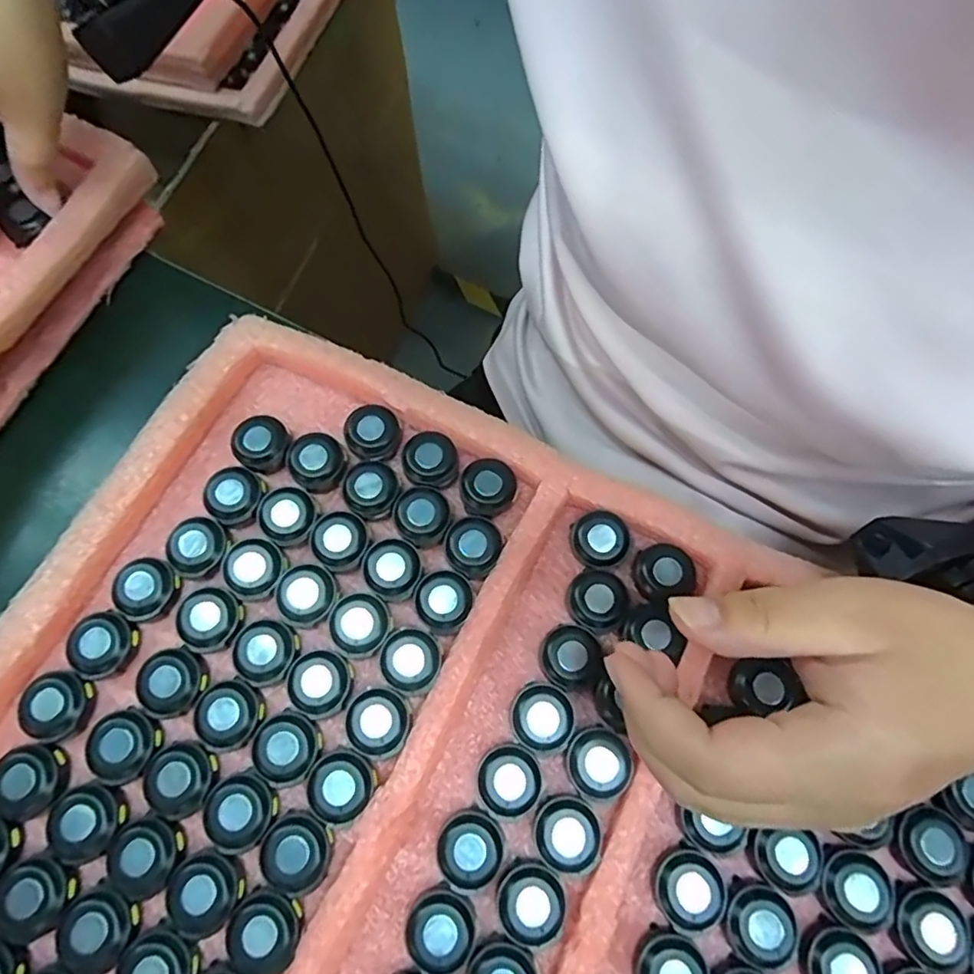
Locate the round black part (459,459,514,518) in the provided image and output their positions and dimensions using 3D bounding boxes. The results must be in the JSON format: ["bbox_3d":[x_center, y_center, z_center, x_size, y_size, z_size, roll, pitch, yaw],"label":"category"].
[{"bbox_3d":[0.000,0.000,0.306,0.027,0.012,0.028,8,74,3],"label":"round black part"}]

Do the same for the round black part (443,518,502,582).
[{"bbox_3d":[-0.007,0.030,0.295,0.027,0.011,0.028,0,74,1],"label":"round black part"}]

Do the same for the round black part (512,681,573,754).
[{"bbox_3d":[0.026,0.106,0.271,0.029,0.011,0.028,0,74,1],"label":"round black part"}]

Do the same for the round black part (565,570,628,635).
[{"bbox_3d":[0.054,0.056,0.289,0.027,0.011,0.030,-20,74,-5],"label":"round black part"}]

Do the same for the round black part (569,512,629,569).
[{"bbox_3d":[0.057,0.027,0.298,0.026,0.014,0.027,0,74,1],"label":"round black part"}]

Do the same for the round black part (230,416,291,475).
[{"bbox_3d":[-0.119,-0.022,0.312,0.029,0.013,0.028,0,74,1],"label":"round black part"}]

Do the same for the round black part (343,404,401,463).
[{"bbox_3d":[-0.061,-0.029,0.315,0.031,0.010,0.028,42,78,12],"label":"round black part"}]

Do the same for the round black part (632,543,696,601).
[{"bbox_3d":[0.088,0.042,0.294,0.026,0.013,0.026,0,74,1],"label":"round black part"}]

